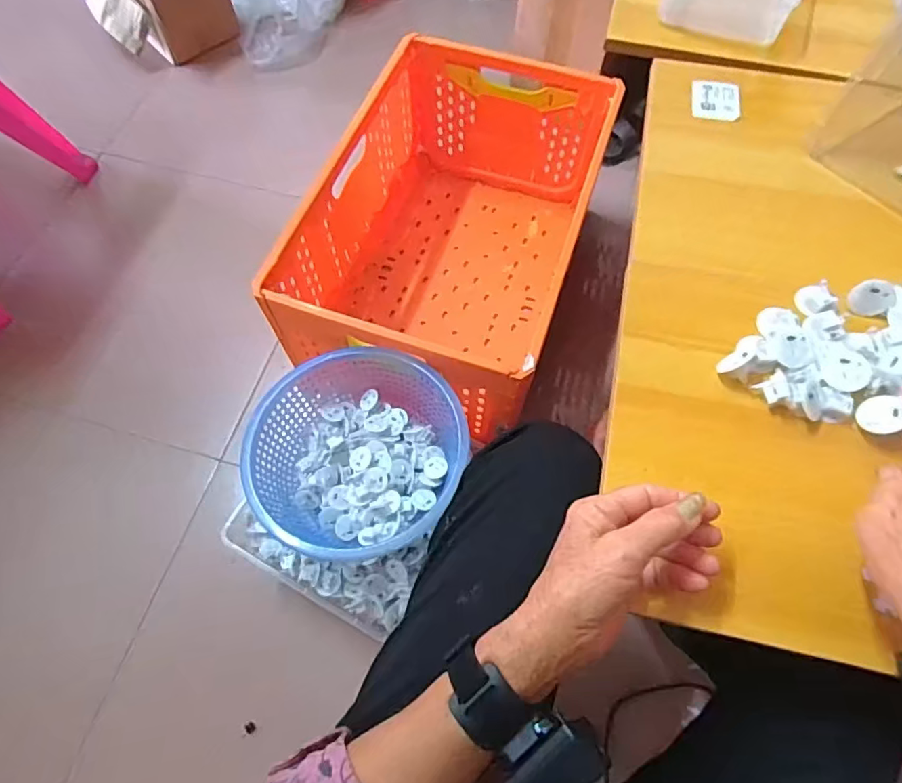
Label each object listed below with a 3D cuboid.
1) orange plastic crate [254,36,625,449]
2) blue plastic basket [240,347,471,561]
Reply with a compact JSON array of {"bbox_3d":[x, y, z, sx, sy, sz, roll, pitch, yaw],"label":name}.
[{"bbox_3d":[0.005,-0.267,0.959,0.408,0.296,0.625,18,67,8],"label":"orange plastic crate"},{"bbox_3d":[-0.126,0.078,0.717,0.273,0.096,0.251,-41,72,-17],"label":"blue plastic basket"}]

